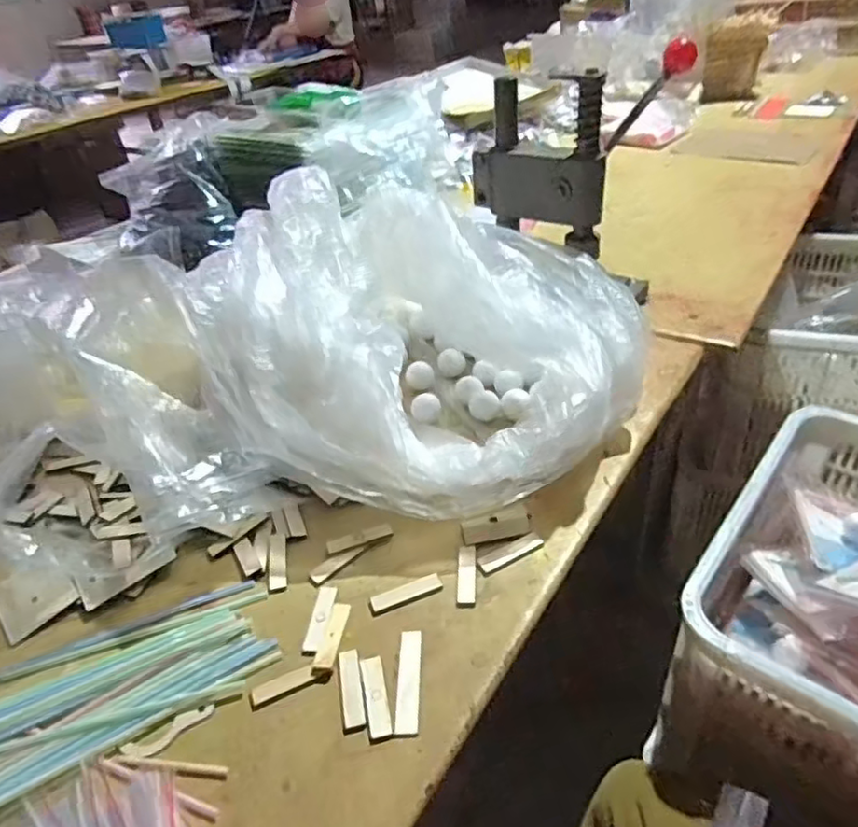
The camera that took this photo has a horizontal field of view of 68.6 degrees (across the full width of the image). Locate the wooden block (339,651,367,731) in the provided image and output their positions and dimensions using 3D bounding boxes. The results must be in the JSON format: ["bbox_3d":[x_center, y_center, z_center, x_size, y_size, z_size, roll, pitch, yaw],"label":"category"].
[{"bbox_3d":[-0.057,0.202,0.461,0.016,0.004,0.062,-9,36,-6],"label":"wooden block"}]

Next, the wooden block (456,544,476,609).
[{"bbox_3d":[0.032,0.138,0.536,0.016,0.005,0.061,-1,36,6],"label":"wooden block"}]

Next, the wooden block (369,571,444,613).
[{"bbox_3d":[-0.019,0.149,0.528,0.061,0.004,0.017,-17,38,-16],"label":"wooden block"}]

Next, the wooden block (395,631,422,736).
[{"bbox_3d":[-0.014,0.195,0.463,0.016,0.004,0.081,-2,36,4],"label":"wooden block"}]

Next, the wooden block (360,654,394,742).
[{"bbox_3d":[-0.038,0.204,0.454,0.017,0.004,0.063,-10,36,-7],"label":"wooden block"}]

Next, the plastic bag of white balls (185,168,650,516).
[{"bbox_3d":[-0.019,-0.072,0.648,0.398,0.210,0.360,17,41,27],"label":"plastic bag of white balls"}]

